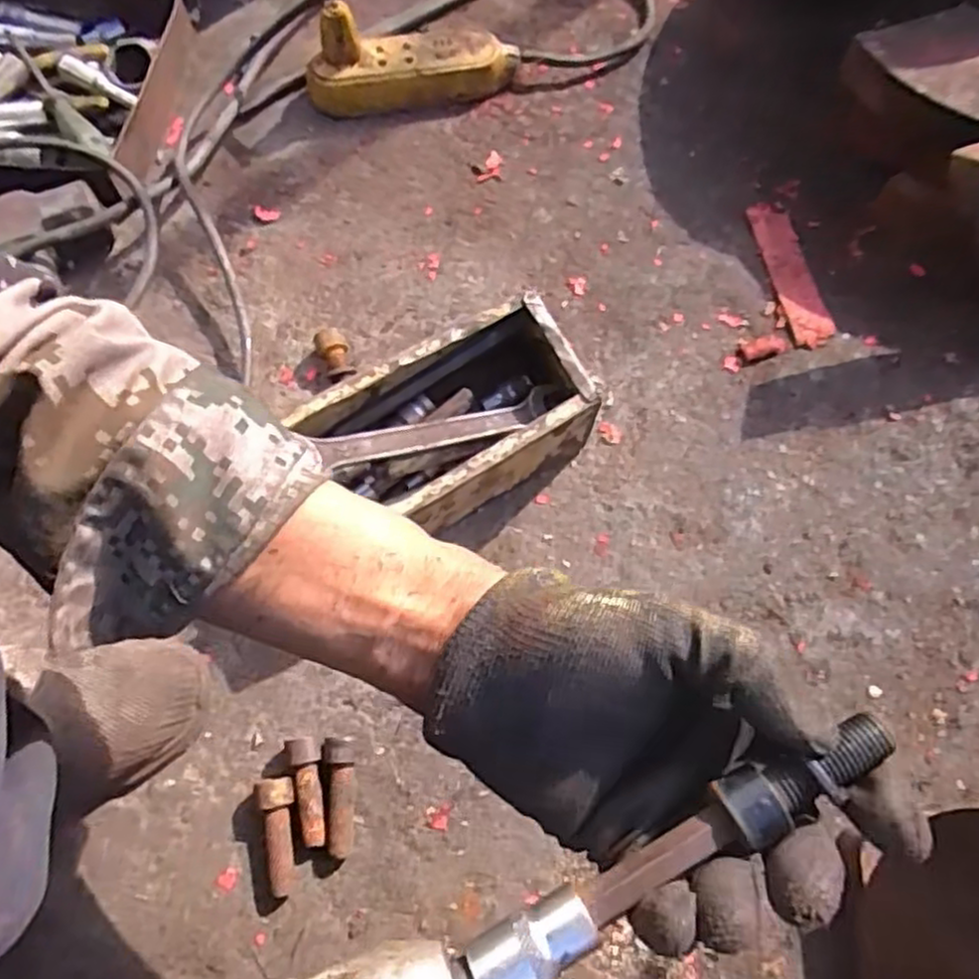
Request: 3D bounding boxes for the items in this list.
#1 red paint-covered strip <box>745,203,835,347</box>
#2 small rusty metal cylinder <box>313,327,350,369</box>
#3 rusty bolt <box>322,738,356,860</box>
[{"bbox_3d":[0.248,-0.182,0.604,0.037,0.008,0.137,-13,70,-5],"label":"red paint-covered strip"},{"bbox_3d":[-0.121,-0.107,0.567,0.022,0.025,0.029,-23,71,-8],"label":"small rusty metal cylinder"},{"bbox_3d":[-0.093,0.192,0.454,0.019,0.024,0.066,-1,69,0],"label":"rusty bolt"}]

